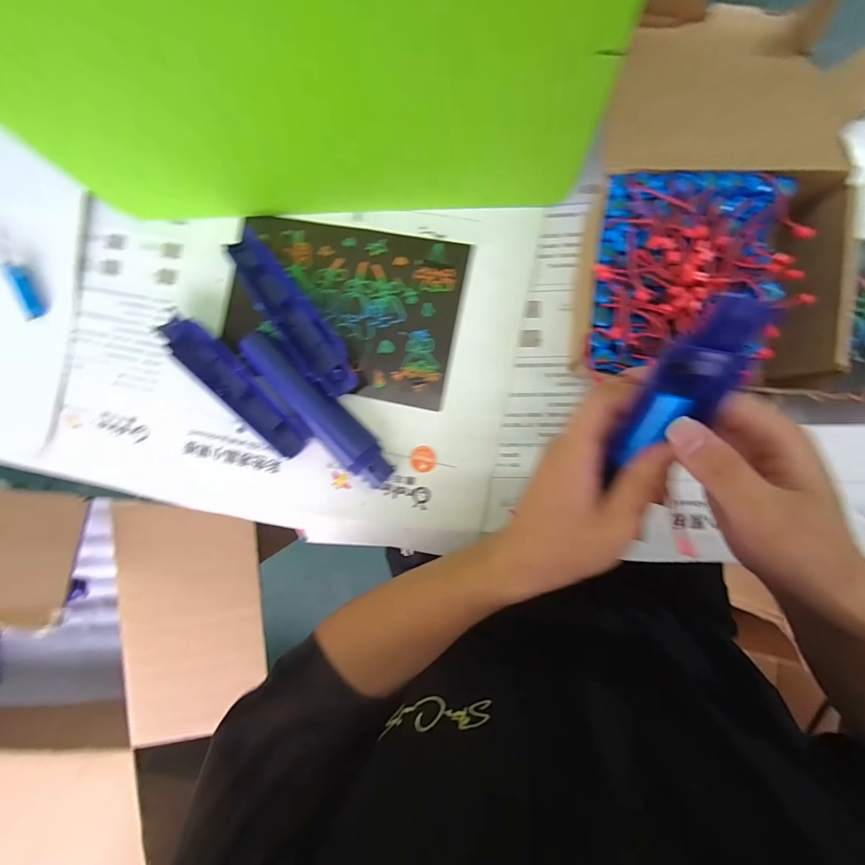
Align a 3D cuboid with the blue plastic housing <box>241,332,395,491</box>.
[{"bbox_3d":[-0.099,-0.021,0.329,0.033,0.021,0.169,-44,87,5],"label":"blue plastic housing"}]

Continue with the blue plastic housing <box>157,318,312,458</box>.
[{"bbox_3d":[-0.170,-0.041,0.336,0.158,0.018,0.037,43,95,4],"label":"blue plastic housing"}]

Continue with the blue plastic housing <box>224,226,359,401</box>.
[{"bbox_3d":[-0.122,-0.102,0.333,0.039,0.019,0.166,-38,87,5],"label":"blue plastic housing"}]

